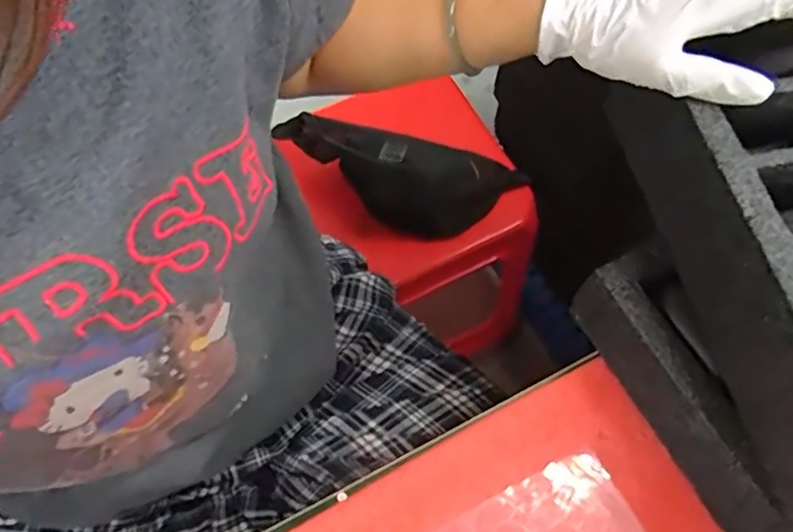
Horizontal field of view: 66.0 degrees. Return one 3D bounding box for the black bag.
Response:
[{"bbox_3d":[0.003,-0.108,0.767,0.297,0.088,0.112,10,66,4],"label":"black bag"}]

